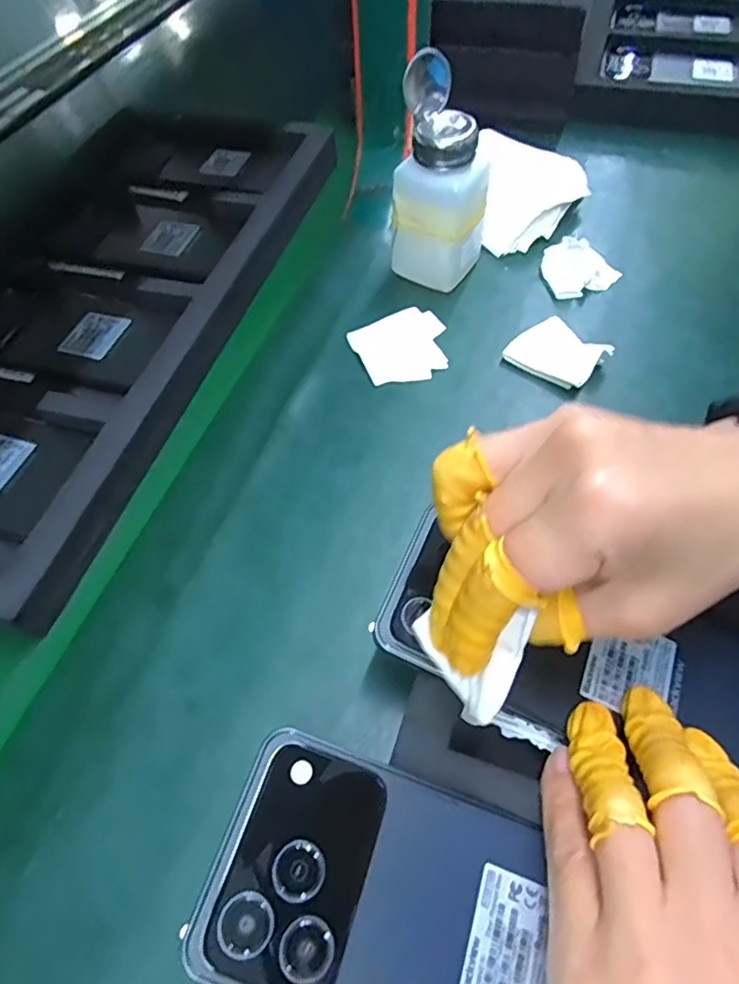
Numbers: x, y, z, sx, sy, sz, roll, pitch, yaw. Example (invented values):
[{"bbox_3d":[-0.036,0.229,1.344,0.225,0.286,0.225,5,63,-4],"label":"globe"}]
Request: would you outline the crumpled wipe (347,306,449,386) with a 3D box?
[{"bbox_3d":[0.024,-0.099,0.394,0.062,0.004,0.058,-23,59,-12],"label":"crumpled wipe"}]

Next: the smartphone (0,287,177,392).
[{"bbox_3d":[-0.210,-0.112,0.410,0.139,0.006,0.075,15,59,12],"label":"smartphone"}]

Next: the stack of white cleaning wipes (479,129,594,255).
[{"bbox_3d":[0.133,-0.245,0.477,0.083,0.026,0.125,2,57,3],"label":"stack of white cleaning wipes"}]

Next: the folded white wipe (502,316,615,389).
[{"bbox_3d":[0.123,-0.091,0.382,0.049,0.015,0.054,-40,64,-21],"label":"folded white wipe"}]

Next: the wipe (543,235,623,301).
[{"bbox_3d":[0.153,-0.163,0.426,0.055,0.024,0.040,17,60,13],"label":"wipe"}]

